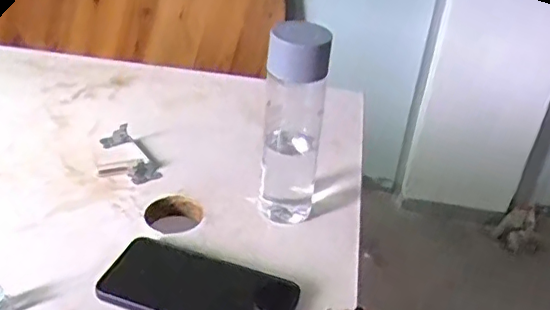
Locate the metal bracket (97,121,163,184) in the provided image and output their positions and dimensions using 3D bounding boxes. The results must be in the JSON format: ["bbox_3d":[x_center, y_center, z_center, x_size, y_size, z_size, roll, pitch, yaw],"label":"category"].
[{"bbox_3d":[-0.172,-0.002,0.667,0.065,0.021,0.094,-7,35,-17],"label":"metal bracket"}]

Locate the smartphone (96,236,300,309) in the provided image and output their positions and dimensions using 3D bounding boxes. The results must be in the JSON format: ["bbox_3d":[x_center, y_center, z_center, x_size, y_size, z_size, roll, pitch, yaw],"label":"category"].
[{"bbox_3d":[-0.066,0.118,0.494,0.160,0.018,0.073,14,34,14],"label":"smartphone"}]

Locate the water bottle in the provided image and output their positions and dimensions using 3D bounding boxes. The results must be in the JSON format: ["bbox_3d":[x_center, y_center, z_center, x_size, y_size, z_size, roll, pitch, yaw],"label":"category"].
[{"bbox_3d":[0.017,-0.028,0.563,0.056,0.203,0.053,10,34,9],"label":"water bottle"}]

